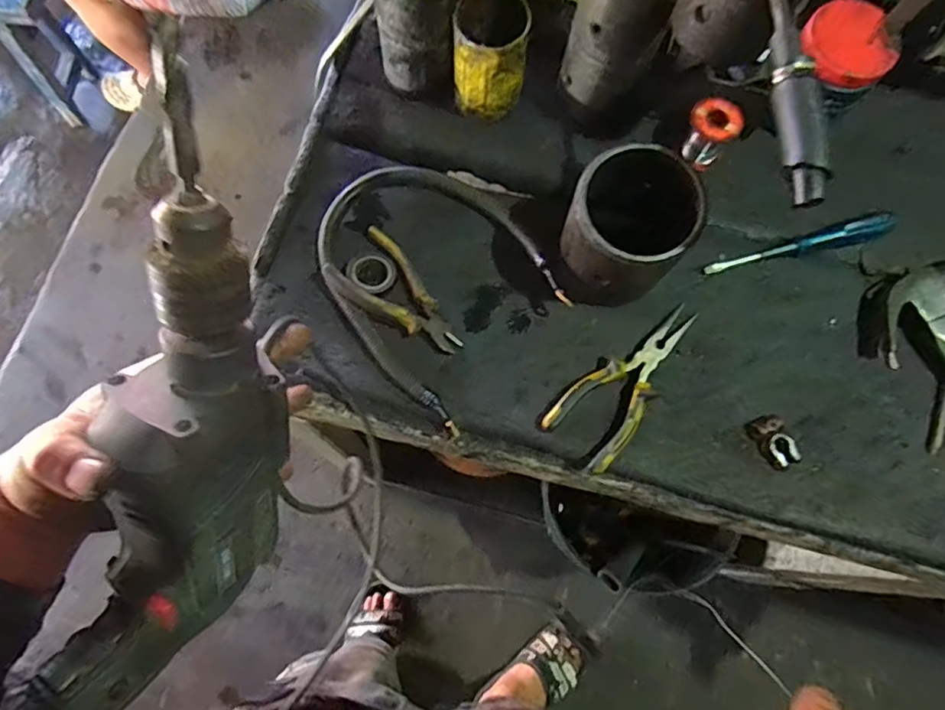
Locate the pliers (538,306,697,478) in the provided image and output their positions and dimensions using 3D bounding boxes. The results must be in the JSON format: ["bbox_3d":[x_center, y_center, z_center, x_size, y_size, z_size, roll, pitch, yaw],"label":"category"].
[{"bbox_3d":[0.155,0.024,0.579,0.077,0.015,0.188,41,76,10],"label":"pliers"}]

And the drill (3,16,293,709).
[{"bbox_3d":[-0.152,0.073,0.282,0.069,0.127,0.354,22,100,5],"label":"drill"}]

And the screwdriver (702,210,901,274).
[{"bbox_3d":[0.336,-0.112,0.600,0.186,0.021,0.025,-15,74,8],"label":"screwdriver"}]

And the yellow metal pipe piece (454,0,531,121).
[{"bbox_3d":[0.016,-0.314,0.605,0.078,0.103,0.079,-3,74,-3],"label":"yellow metal pipe piece"}]

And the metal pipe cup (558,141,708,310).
[{"bbox_3d":[0.150,-0.126,0.553,0.109,0.144,0.133,34,75,8],"label":"metal pipe cup"}]

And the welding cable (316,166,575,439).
[{"bbox_3d":[-0.044,-0.088,0.604,0.205,0.029,0.259,-38,78,-12],"label":"welding cable"}]

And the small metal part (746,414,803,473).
[{"bbox_3d":[0.295,0.084,0.560,0.028,0.024,0.054,-31,77,-10],"label":"small metal part"}]

